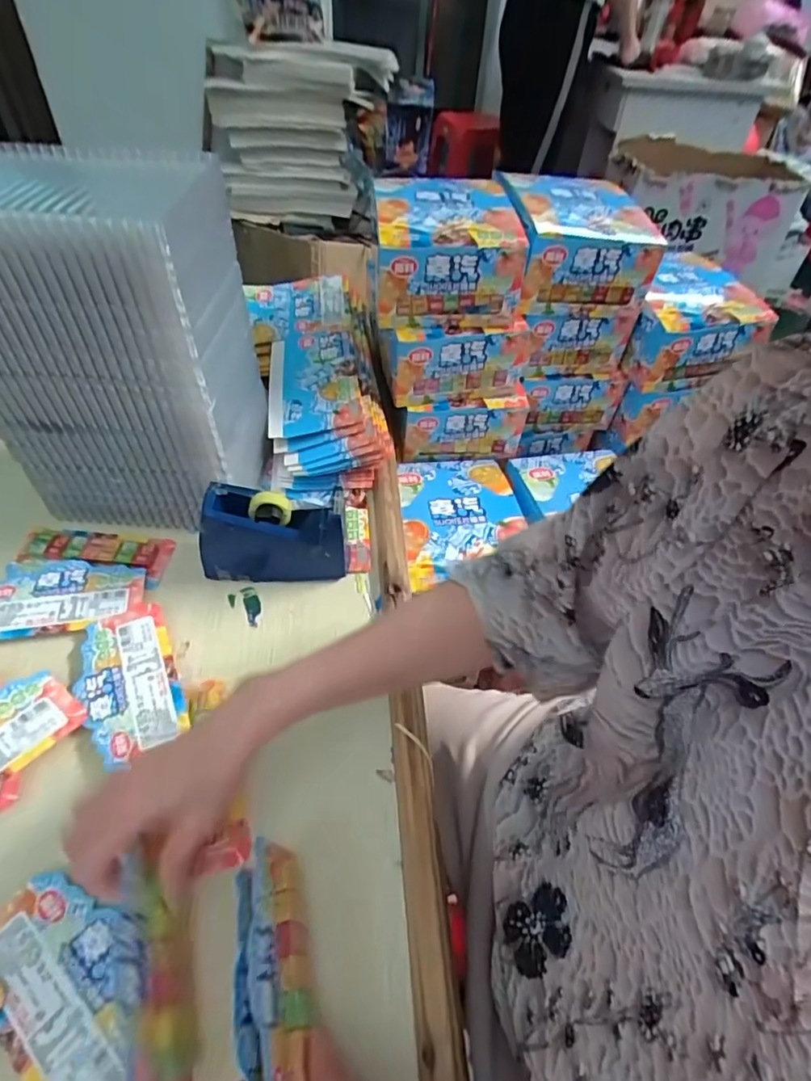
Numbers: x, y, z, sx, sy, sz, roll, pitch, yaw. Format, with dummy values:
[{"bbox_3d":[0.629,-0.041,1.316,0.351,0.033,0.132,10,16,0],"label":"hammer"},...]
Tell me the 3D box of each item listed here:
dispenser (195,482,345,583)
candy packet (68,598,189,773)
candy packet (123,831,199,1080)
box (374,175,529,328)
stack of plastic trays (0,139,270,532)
[{"bbox_3d":[-0.123,-0.004,0.535,0.133,0.088,0.049,2,48,-3],"label":"dispenser"},{"bbox_3d":[-0.232,0.114,0.470,0.076,0.004,0.133,-18,52,-19],"label":"candy packet"},{"bbox_3d":[-0.142,0.254,0.329,0.015,0.058,0.123,-25,52,5],"label":"candy packet"},{"bbox_3d":[0.038,-0.332,0.639,0.157,0.090,0.172,-3,49,-7],"label":"box"},{"bbox_3d":[-0.261,-0.164,0.522,0.217,0.297,0.156,5,48,0],"label":"stack of plastic trays"}]

